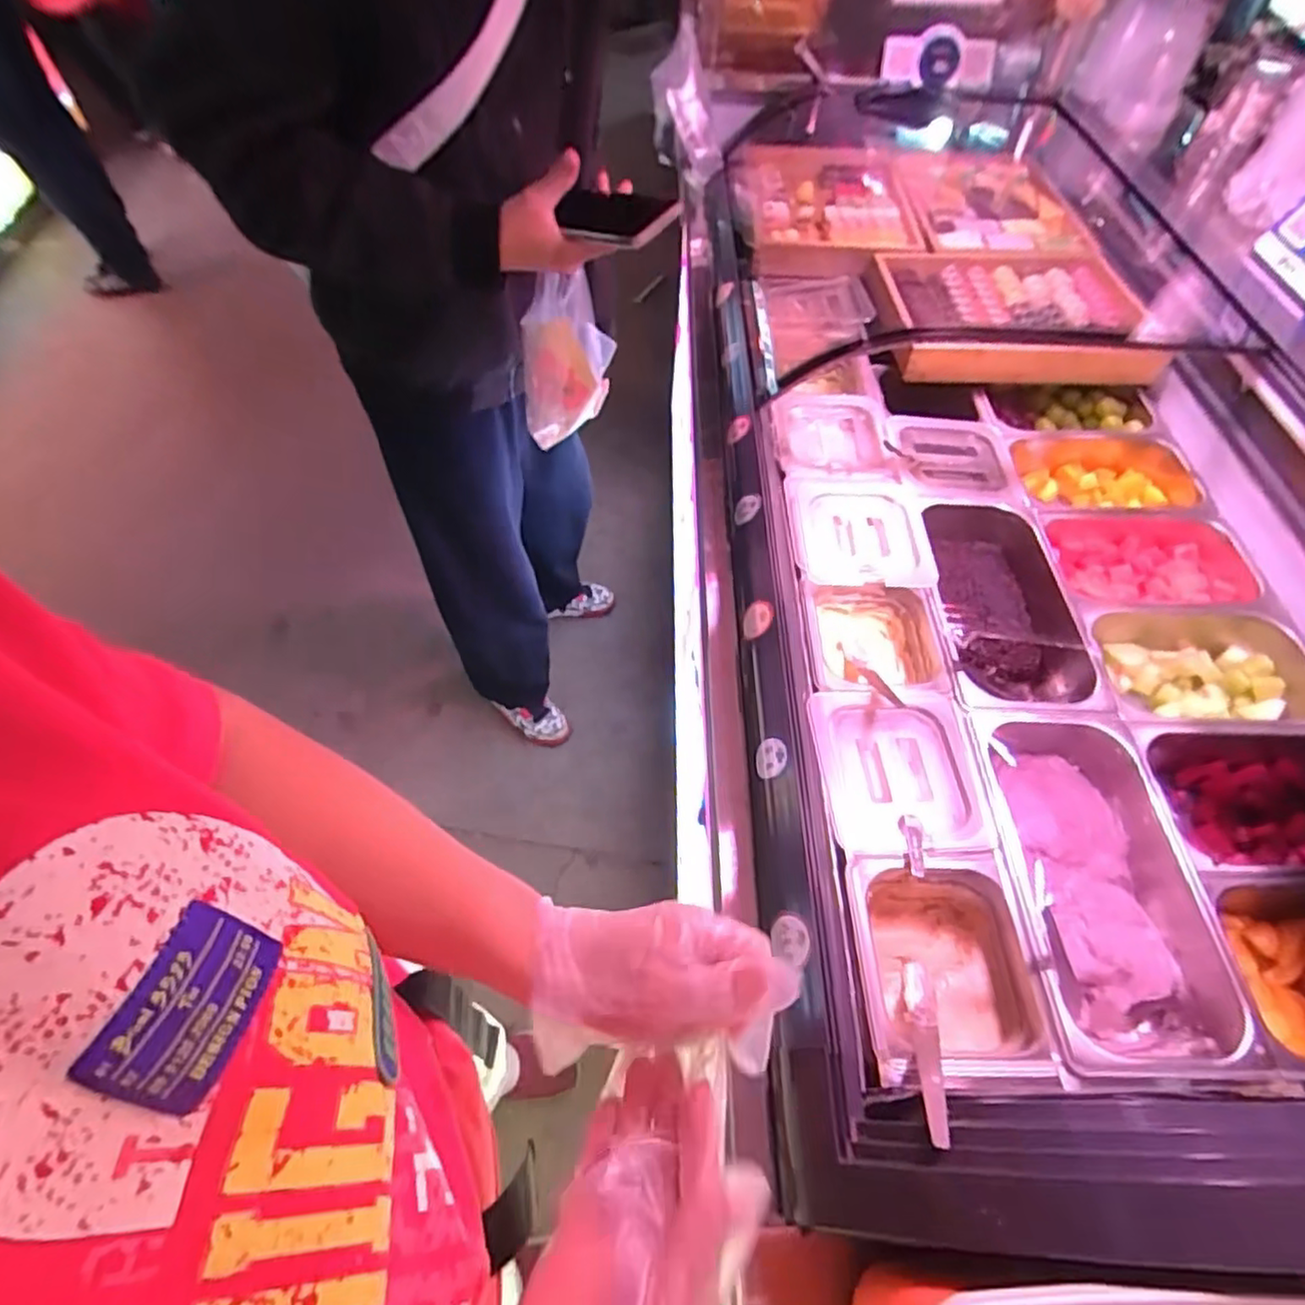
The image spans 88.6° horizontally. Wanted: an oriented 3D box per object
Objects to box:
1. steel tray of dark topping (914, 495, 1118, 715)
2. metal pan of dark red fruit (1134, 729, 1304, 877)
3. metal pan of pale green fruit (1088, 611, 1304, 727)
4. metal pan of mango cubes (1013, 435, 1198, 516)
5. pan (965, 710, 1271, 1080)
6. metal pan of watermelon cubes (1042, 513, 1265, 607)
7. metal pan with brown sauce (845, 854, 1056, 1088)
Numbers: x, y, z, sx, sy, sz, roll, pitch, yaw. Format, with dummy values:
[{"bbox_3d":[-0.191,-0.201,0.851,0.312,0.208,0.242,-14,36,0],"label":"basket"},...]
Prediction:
[{"bbox_3d":[0.420,-0.052,0.838,0.173,0.083,0.331,2,56,-1],"label":"steel tray of dark topping"},{"bbox_3d":[0.635,0.163,0.707,0.259,0.083,0.155,-1,56,-3],"label":"metal pan of dark red fruit"},{"bbox_3d":[0.627,0.030,0.793,0.253,0.088,0.167,-4,56,-5],"label":"metal pan of pale green fruit"},{"bbox_3d":[0.643,-0.247,0.981,0.256,0.080,0.167,2,56,-1],"label":"metal pan of mango cubes"},{"bbox_3d":[0.416,0.219,0.647,0.180,0.084,0.324,1,56,-2],"label":"pan"},{"bbox_3d":[0.644,-0.109,0.883,0.247,0.079,0.155,-2,56,-4],"label":"metal pan of watermelon cubes"},{"bbox_3d":[0.249,0.284,0.601,0.146,0.080,0.183,1,56,-2],"label":"metal pan with brown sauce"}]

